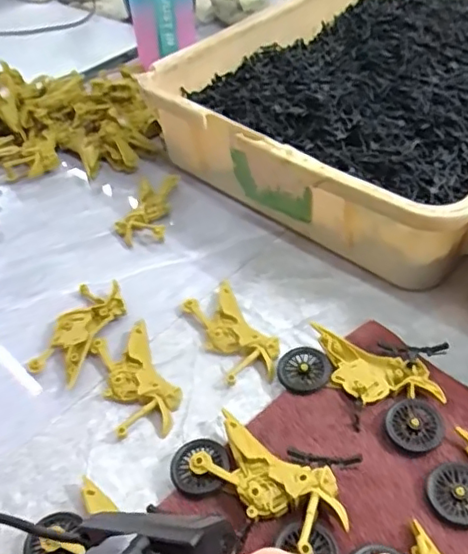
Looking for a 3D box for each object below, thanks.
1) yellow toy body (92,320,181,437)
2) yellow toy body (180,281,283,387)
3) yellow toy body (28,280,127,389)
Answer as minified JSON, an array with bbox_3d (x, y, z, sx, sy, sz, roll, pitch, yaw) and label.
[{"bbox_3d":[-0.072,0.077,0.439,0.049,0.012,0.098,-20,47,-13],"label":"yellow toy body"},{"bbox_3d":[-0.001,0.044,0.465,0.047,0.012,0.096,-24,48,-17],"label":"yellow toy body"},{"bbox_3d":[-0.123,0.042,0.475,0.048,0.013,0.092,13,48,18],"label":"yellow toy body"}]

